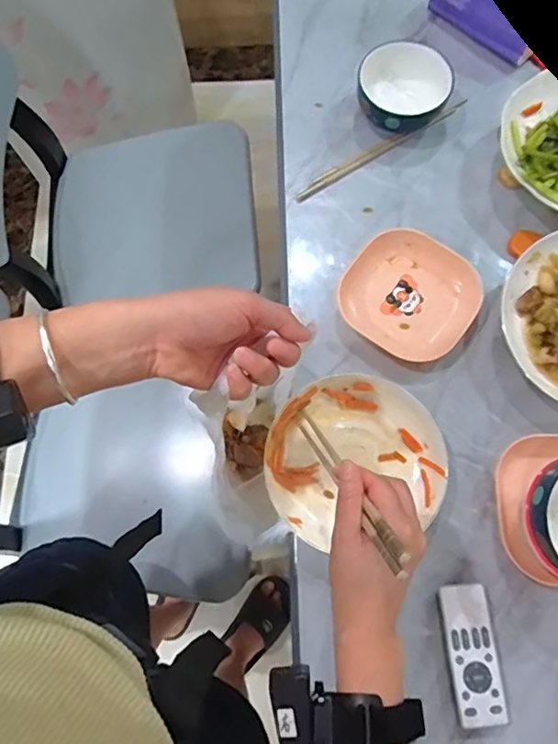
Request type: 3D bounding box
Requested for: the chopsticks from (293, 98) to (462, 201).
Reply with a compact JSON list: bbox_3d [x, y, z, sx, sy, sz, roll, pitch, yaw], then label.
[{"bbox_3d":[0.126,-0.276,0.654,0.252,0.004,0.018,-32,76,-9],"label":"chopsticks"}]

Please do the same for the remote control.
[{"bbox_3d":[0.180,0.263,0.494,0.045,0.021,0.119,-4,74,-1],"label":"remote control"}]

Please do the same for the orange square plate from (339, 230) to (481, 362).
[{"bbox_3d":[0.148,-0.088,0.590,0.138,0.024,0.135,34,77,9],"label":"orange square plate"}]

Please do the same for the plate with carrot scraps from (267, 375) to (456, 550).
[{"bbox_3d":[0.077,0.092,0.534,0.172,0.032,0.176,0,74,0],"label":"plate with carrot scraps"}]

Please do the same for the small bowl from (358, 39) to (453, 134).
[{"bbox_3d":[0.148,-0.339,0.650,0.102,0.061,0.109,0,74,0],"label":"small bowl"}]

